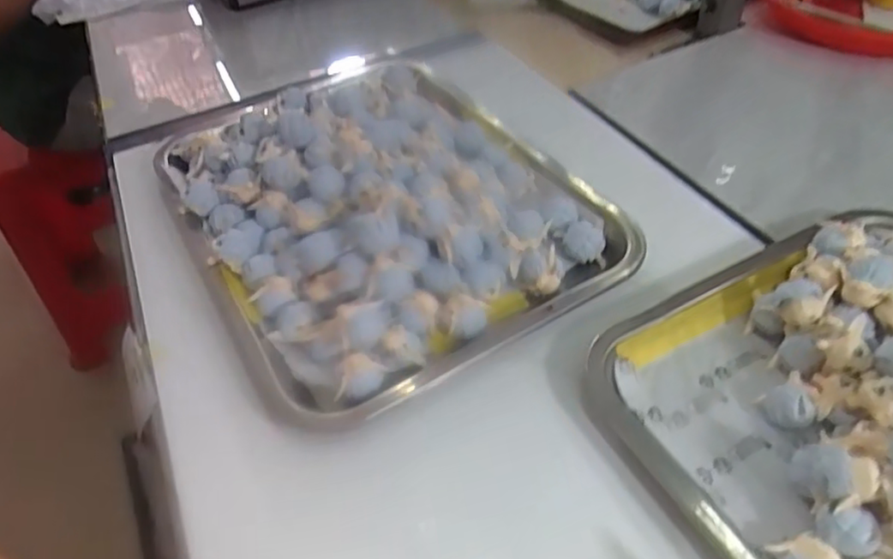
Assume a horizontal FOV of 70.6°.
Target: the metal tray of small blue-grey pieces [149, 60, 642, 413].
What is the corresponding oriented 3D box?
[{"bbox_3d":[-0.055,-0.069,0.464,0.264,0.062,0.335,-26,48,-19],"label":"metal tray of small blue-grey pieces"}]

